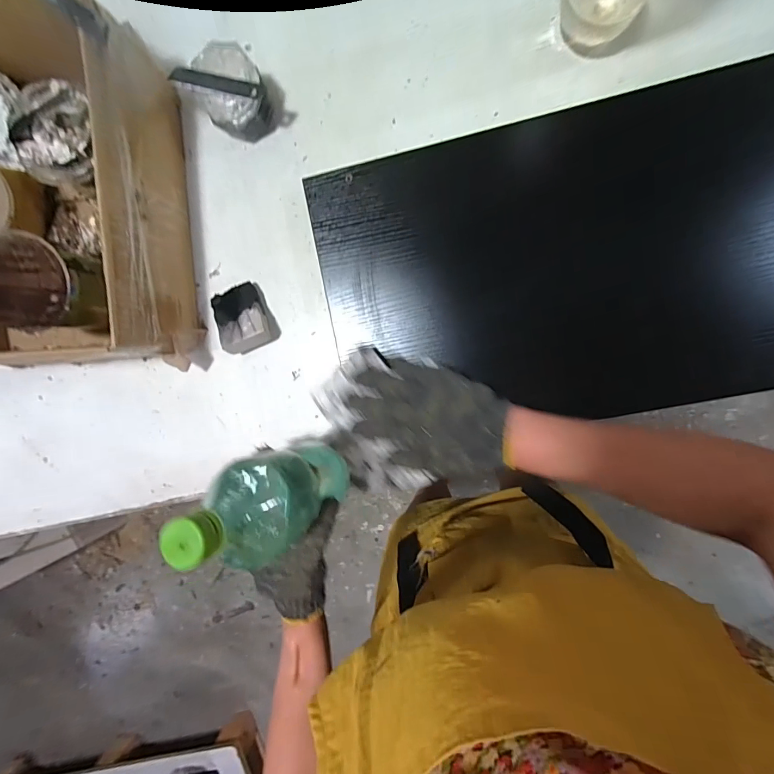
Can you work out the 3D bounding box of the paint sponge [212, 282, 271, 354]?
[{"bbox_3d":[-0.165,-0.078,0.449,0.057,0.035,0.076,-23,91,8],"label":"paint sponge"}]

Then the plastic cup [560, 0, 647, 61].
[{"bbox_3d":[0.206,-0.366,0.377,0.066,0.054,0.070,1,94,6],"label":"plastic cup"}]

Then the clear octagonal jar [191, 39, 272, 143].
[{"bbox_3d":[-0.156,-0.307,0.416,0.069,0.063,0.065,-5,94,7],"label":"clear octagonal jar"}]

